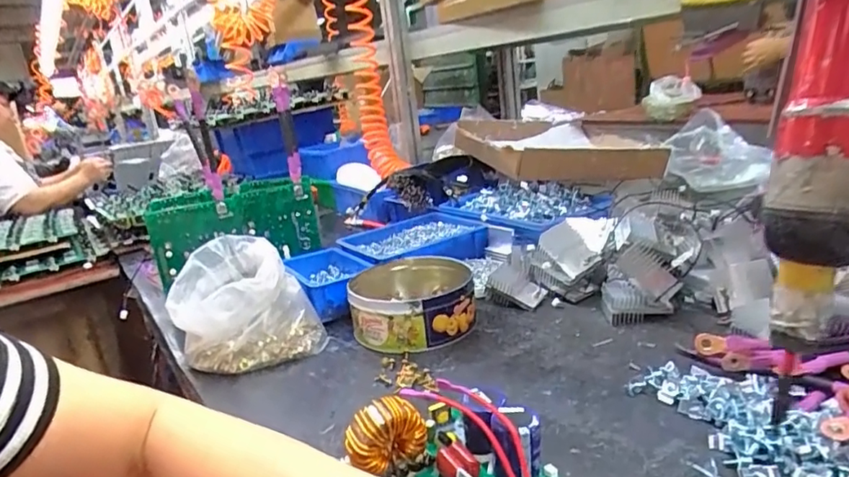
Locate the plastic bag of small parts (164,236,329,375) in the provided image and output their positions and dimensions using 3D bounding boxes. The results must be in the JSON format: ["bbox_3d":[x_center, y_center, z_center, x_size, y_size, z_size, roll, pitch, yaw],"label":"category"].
[{"bbox_3d":[-0.217,0.076,0.655,0.154,0.115,0.152,-14,17,-23],"label":"plastic bag of small parts"}]

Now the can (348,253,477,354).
[{"bbox_3d":[-0.016,0.075,0.664,0.143,0.064,0.153,-7,15,2],"label":"can"}]

